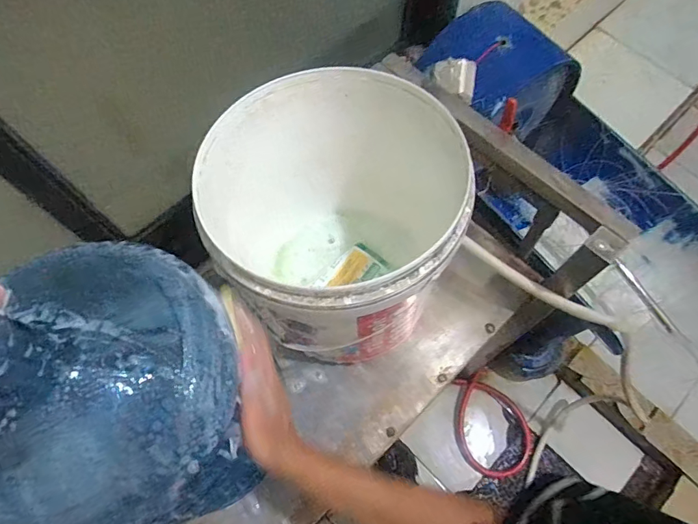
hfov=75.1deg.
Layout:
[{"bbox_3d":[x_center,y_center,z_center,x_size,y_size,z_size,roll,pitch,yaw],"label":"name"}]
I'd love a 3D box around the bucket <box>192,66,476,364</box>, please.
[{"bbox_3d":[-0.025,-0.041,0.631,0.289,0.316,0.311,0,67,0],"label":"bucket"}]

